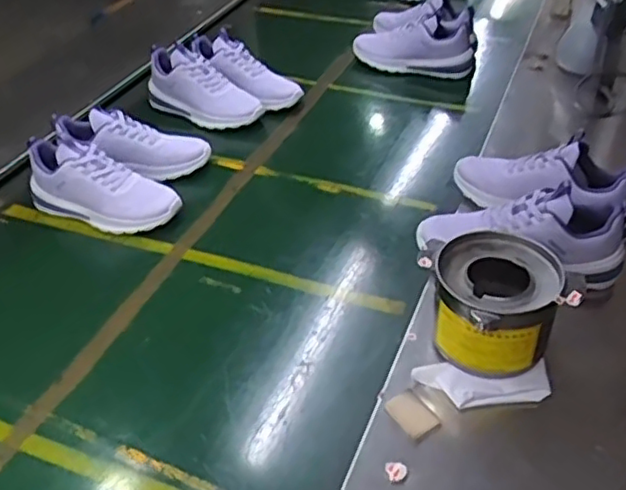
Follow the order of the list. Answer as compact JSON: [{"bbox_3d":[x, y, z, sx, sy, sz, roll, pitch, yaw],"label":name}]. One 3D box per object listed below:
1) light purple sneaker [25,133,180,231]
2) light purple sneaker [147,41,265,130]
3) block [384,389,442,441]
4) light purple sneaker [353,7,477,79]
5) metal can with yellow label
[{"bbox_3d":[-0.338,-0.094,1.041,0.245,0.112,0.084,11,40,17],"label":"light purple sneaker"},{"bbox_3d":[-0.219,-0.313,1.318,0.248,0.111,0.090,24,47,27],"label":"light purple sneaker"},{"bbox_3d":[0.113,0.192,0.743,0.041,0.010,0.055,-25,47,-27],"label":"block"},{"bbox_3d":[0.235,-0.466,1.502,0.264,0.134,0.090,13,40,19],"label":"light purple sneaker"},{"bbox_3d":[0.214,0.075,0.794,0.136,0.118,0.141,-2,38,1],"label":"metal can with yellow label"}]

